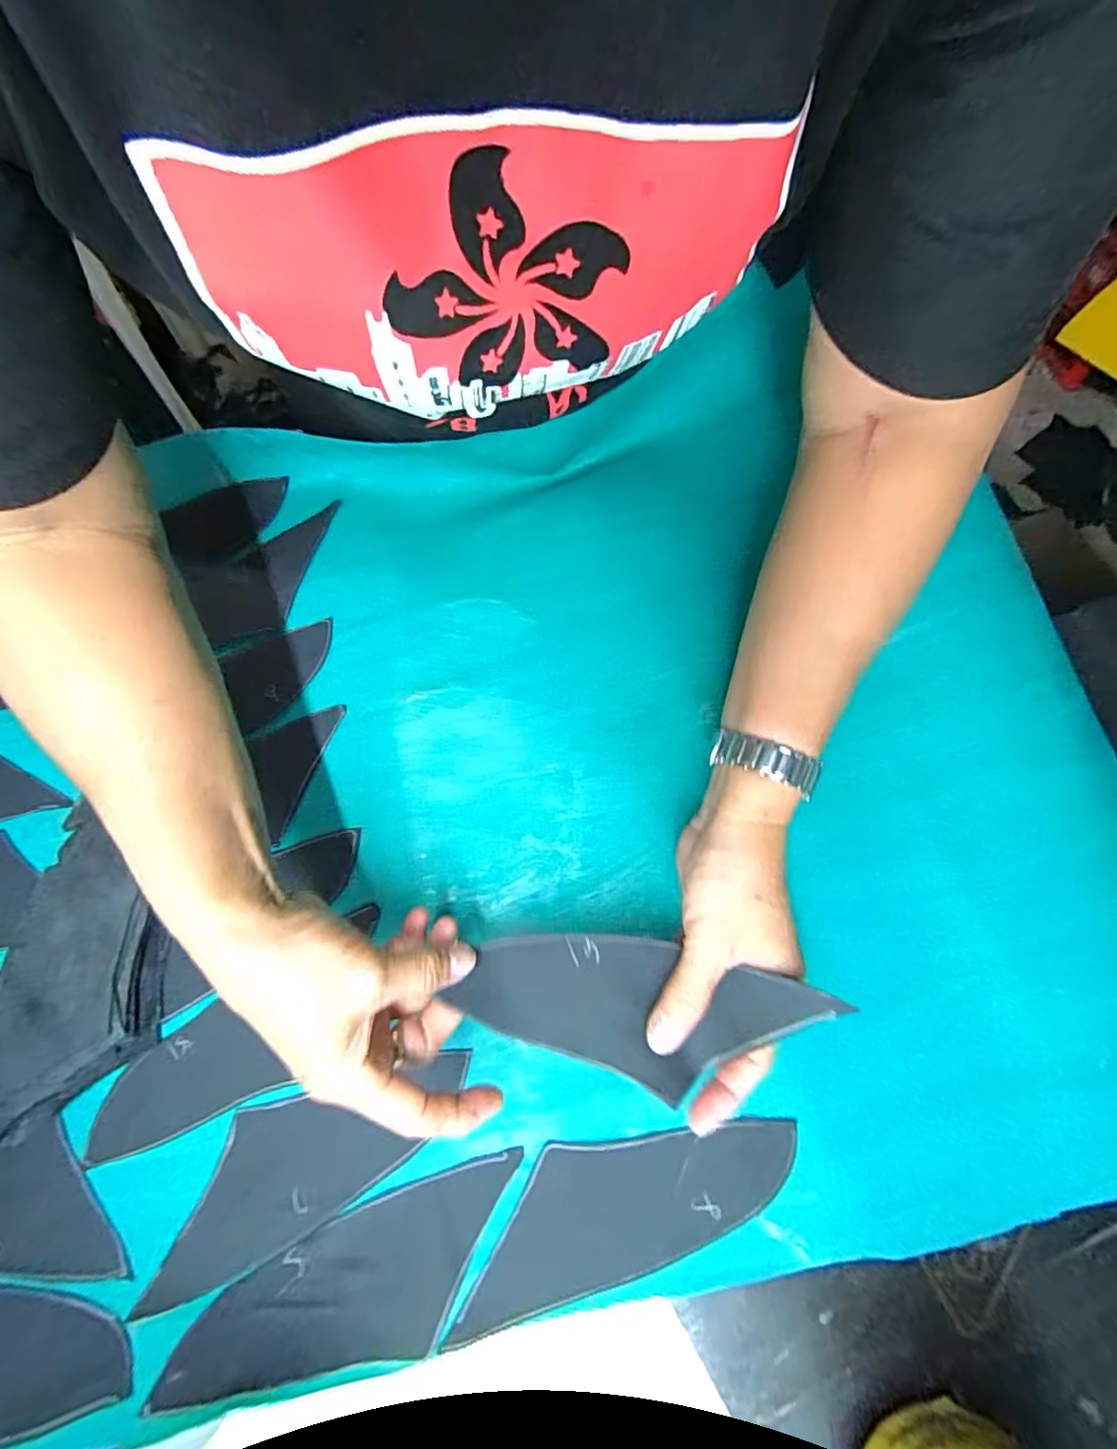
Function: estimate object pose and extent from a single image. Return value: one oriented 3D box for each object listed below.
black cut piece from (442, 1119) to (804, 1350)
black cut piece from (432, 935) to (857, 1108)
[{"bbox_3d":[0.036,0.261,0.313,0.190,0.008,0.067,-15,74,-3],"label":"black cut piece"},{"bbox_3d":[0.035,0.140,0.284,0.178,0.017,0.065,-1,75,14],"label":"black cut piece"}]

